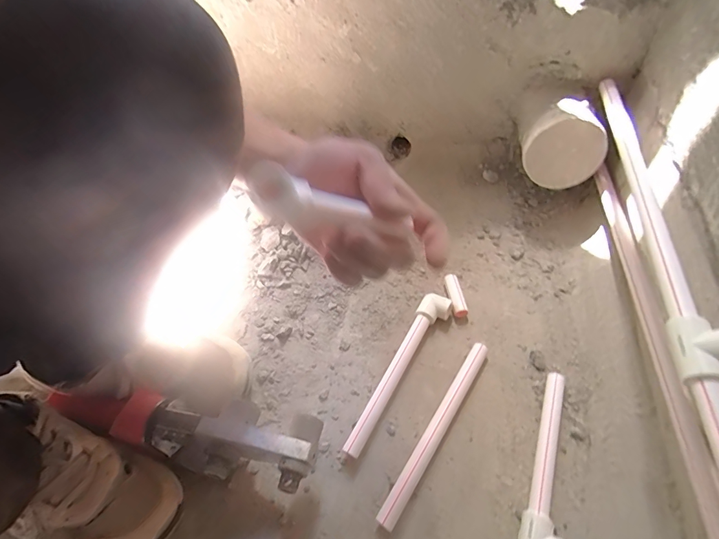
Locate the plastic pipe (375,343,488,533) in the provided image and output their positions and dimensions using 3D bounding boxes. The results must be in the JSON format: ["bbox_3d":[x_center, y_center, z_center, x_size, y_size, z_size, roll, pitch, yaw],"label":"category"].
[{"bbox_3d":[0.094,0.188,0.464,0.021,0.016,0.240,28,58,22],"label":"plastic pipe"}]

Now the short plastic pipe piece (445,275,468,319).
[{"bbox_3d":[0.142,0.038,0.573,0.019,0.019,0.067,-6,52,-3],"label":"short plastic pipe piece"}]

